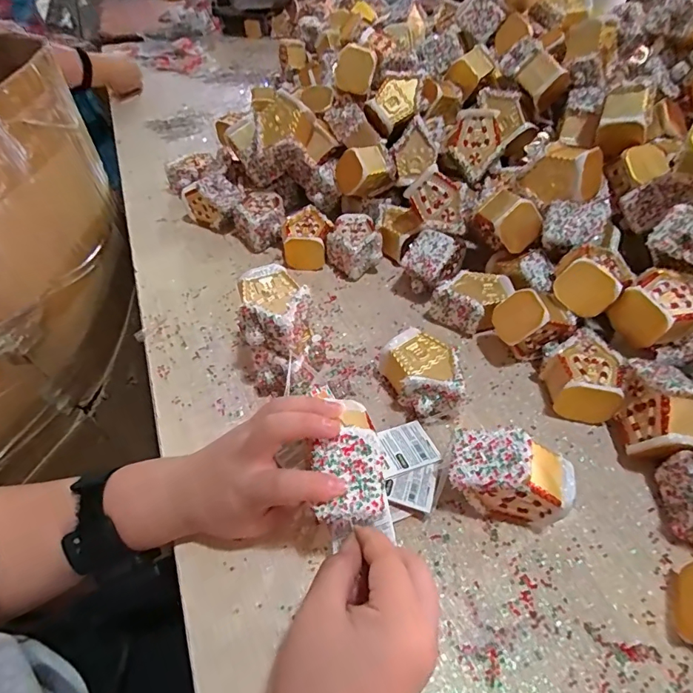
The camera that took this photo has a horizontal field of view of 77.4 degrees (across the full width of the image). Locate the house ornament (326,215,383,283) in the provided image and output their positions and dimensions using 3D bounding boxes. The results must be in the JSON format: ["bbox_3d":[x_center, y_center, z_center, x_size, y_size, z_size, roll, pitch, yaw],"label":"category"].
[{"bbox_3d":[0.008,-0.127,0.547,0.065,0.042,0.084,-11,48,-9],"label":"house ornament"}]

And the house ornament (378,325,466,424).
[{"bbox_3d":[0.069,0.027,0.402,0.065,0.042,0.076,-6,47,-5],"label":"house ornament"}]

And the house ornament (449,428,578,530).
[{"bbox_3d":[0.121,0.099,0.329,0.089,0.068,0.047,9,47,10],"label":"house ornament"}]

